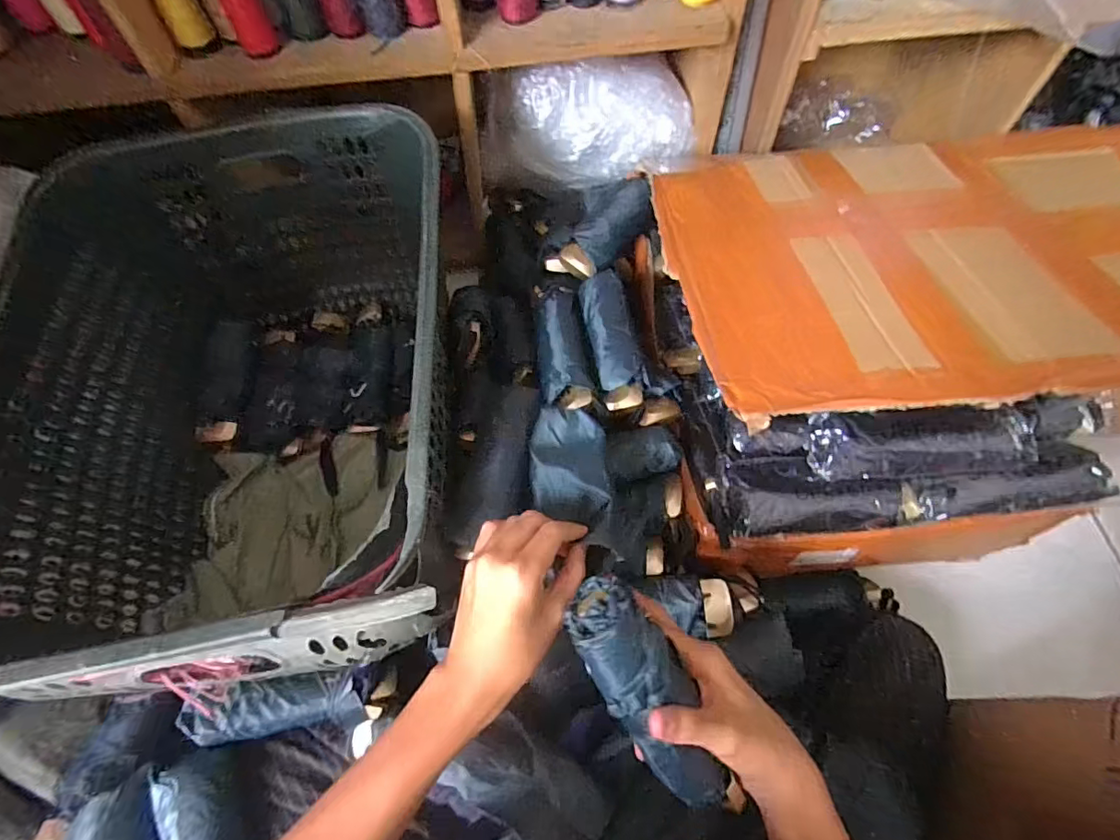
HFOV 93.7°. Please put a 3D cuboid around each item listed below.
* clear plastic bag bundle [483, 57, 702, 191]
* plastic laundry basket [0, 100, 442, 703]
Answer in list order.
[{"bbox_3d":[0.040,-0.431,0.773,0.307,0.138,0.099,1,62,3],"label":"clear plastic bag bundle"},{"bbox_3d":[-0.313,-0.049,0.613,0.402,0.331,0.646,-7,62,-2],"label":"plastic laundry basket"}]

